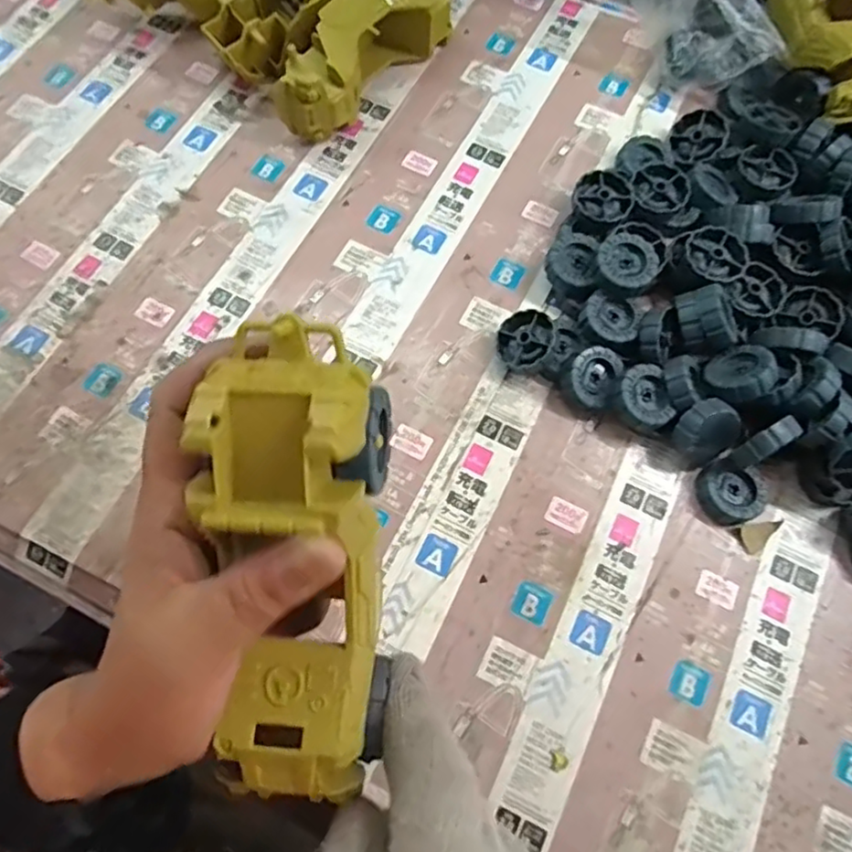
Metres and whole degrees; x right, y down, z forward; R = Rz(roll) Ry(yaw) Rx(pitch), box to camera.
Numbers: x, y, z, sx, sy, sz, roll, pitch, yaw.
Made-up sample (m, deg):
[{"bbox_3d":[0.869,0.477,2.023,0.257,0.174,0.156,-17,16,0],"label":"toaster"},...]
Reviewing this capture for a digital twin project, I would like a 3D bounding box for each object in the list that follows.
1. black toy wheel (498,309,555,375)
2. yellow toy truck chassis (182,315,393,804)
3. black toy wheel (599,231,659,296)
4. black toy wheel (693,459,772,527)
[{"bbox_3d":[0.063,-0.052,0.396,0.038,0.013,0.037,6,76,30],"label":"black toy wheel"},{"bbox_3d":[-0.043,0.052,0.220,0.059,0.051,0.166,-1,104,-2],"label":"yellow toy truck chassis"},{"bbox_3d":[0.125,-0.100,0.396,0.037,0.018,0.034,1,71,-2],"label":"black toy wheel"},{"bbox_3d":[0.183,0.038,0.377,0.043,0.013,0.038,-37,76,-13],"label":"black toy wheel"}]

